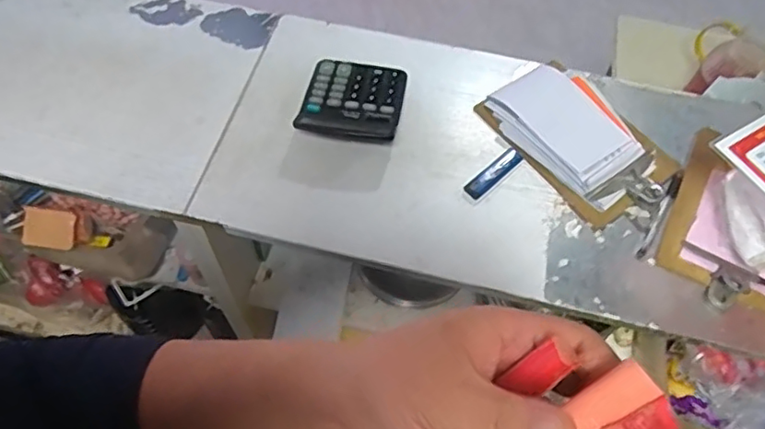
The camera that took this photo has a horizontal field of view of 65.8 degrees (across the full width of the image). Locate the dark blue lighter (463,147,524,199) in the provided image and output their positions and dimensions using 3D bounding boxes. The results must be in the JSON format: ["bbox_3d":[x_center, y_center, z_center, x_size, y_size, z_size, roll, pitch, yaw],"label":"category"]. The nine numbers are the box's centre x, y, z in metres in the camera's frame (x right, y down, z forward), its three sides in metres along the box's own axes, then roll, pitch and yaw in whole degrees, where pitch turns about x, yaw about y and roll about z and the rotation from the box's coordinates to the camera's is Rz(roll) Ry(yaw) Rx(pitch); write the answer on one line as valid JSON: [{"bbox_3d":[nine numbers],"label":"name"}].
[{"bbox_3d":[0.131,-0.048,0.696,0.086,0.006,0.023,-38,69,-21],"label":"dark blue lighter"}]

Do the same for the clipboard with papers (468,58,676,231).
[{"bbox_3d":[0.232,-0.094,0.713,0.136,0.023,0.224,-33,68,-20],"label":"clipboard with papers"}]

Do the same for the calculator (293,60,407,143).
[{"bbox_3d":[-0.034,-0.140,0.724,0.116,0.026,0.124,10,61,2],"label":"calculator"}]

